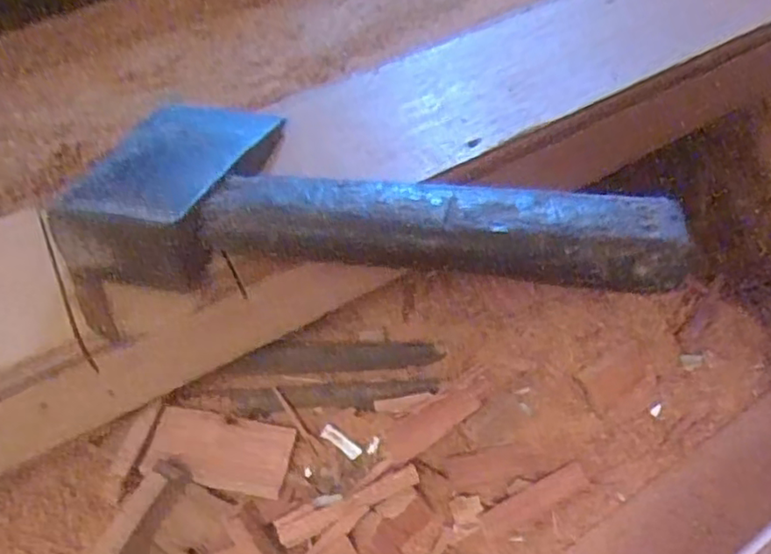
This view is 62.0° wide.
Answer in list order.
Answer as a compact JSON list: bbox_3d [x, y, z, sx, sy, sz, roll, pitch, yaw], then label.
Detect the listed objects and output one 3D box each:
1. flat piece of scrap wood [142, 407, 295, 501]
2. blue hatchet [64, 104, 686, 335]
[{"bbox_3d":[-0.073,0.077,0.285,0.060,0.004,0.031,9,54,5],"label":"flat piece of scrap wood"},{"bbox_3d":[-0.013,-0.034,0.250,0.236,0.047,0.123,8,58,16],"label":"blue hatchet"}]

